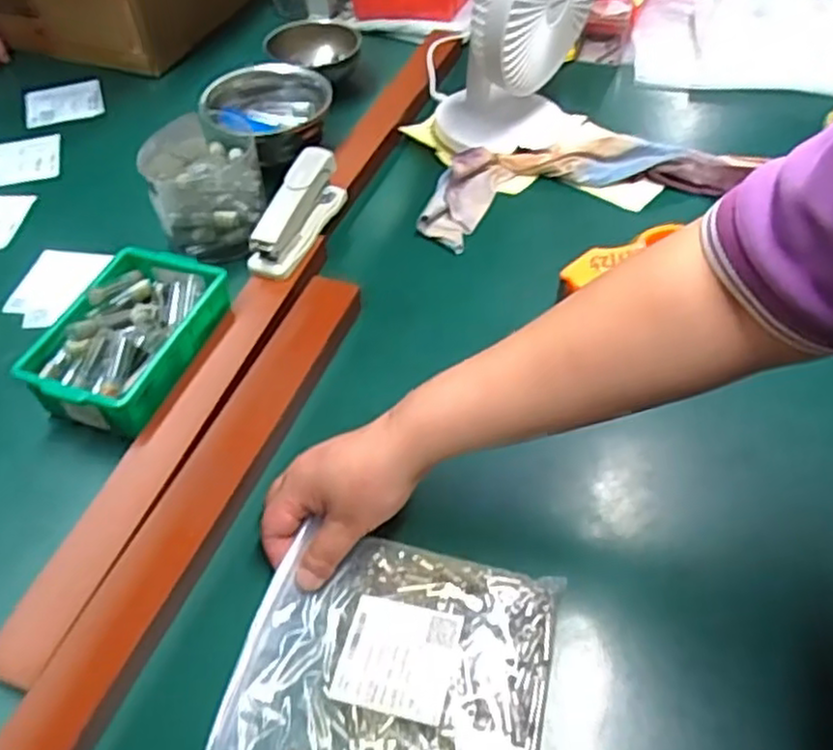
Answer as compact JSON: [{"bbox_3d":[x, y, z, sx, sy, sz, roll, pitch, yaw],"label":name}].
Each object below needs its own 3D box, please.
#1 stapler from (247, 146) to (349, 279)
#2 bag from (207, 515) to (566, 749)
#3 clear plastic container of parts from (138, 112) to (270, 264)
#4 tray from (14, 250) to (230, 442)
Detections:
[{"bbox_3d":[-0.101,-0.141,0.613,0.035,0.062,0.122,16,52,15],"label":"stapler"},{"bbox_3d":[-0.013,0.163,0.405,0.167,0.017,0.139,9,50,10],"label":"bag"},{"bbox_3d":[-0.191,-0.170,0.652,0.100,0.078,0.102,-12,50,-8],"label":"clear plastic container of parts"},{"bbox_3d":[-0.217,-0.023,0.548,0.100,0.057,0.145,18,52,16],"label":"tray"}]

